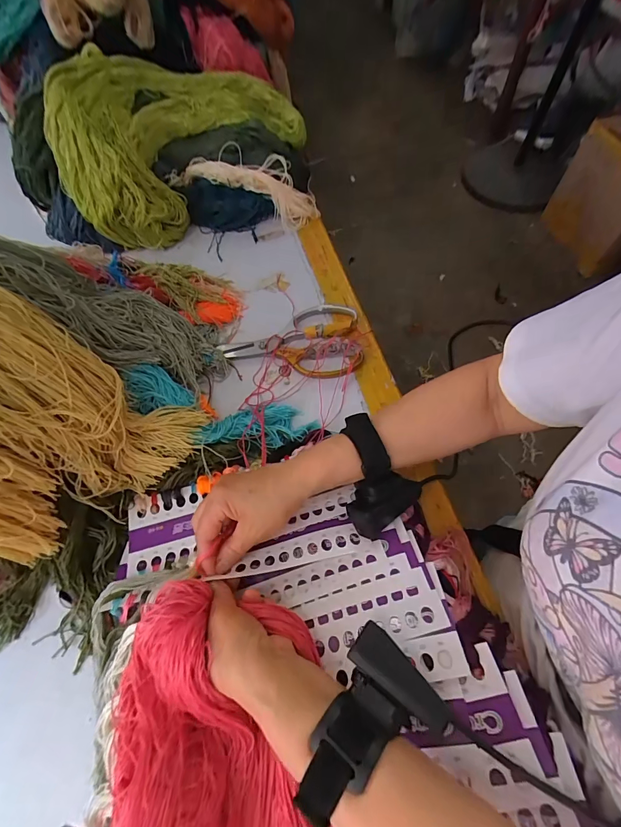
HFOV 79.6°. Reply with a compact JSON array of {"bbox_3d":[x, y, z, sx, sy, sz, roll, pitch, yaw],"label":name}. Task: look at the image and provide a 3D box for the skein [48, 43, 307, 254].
[{"bbox_3d":[-0.208,-0.477,0.603,0.207,0.156,0.455,35,71,19],"label":"skein"}]

